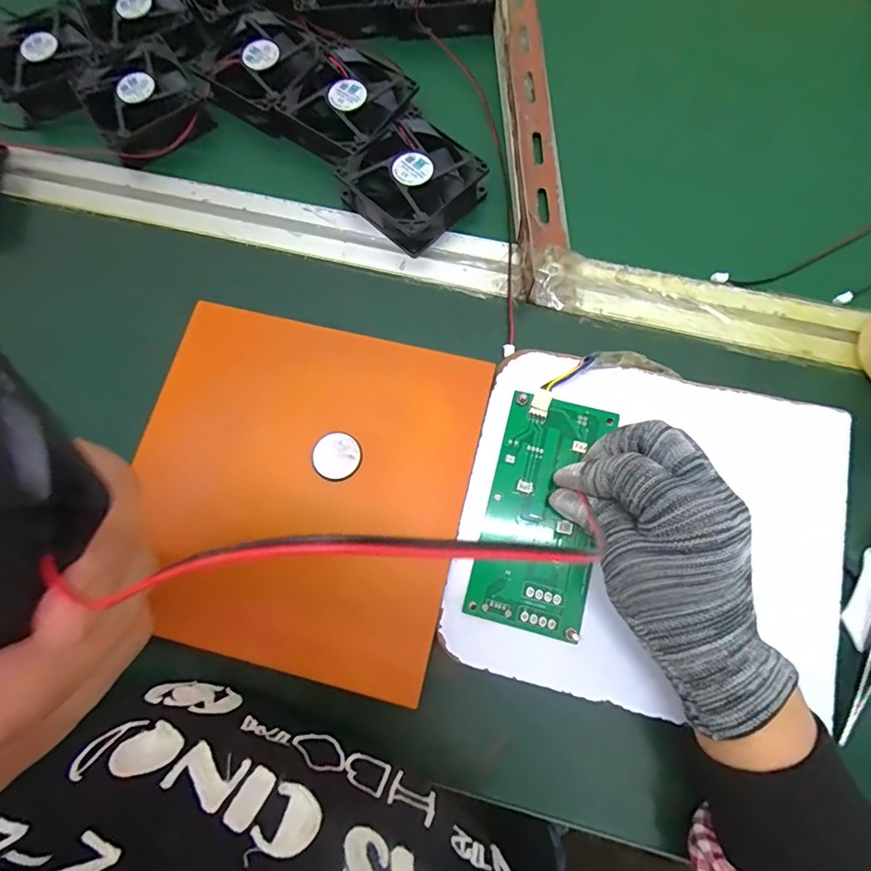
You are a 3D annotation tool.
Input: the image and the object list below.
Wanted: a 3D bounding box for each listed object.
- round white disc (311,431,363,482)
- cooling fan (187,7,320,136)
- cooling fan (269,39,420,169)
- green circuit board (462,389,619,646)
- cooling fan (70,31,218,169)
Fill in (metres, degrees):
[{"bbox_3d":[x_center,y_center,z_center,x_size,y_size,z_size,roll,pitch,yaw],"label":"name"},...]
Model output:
[{"bbox_3d":[-0.059,0.013,0.285,0.028,0.004,0.029,0,85,-5],"label":"round white disc"},{"bbox_3d":[-0.135,-0.286,0.364,0.084,0.021,0.084,35,77,11],"label":"cooling fan"},{"bbox_3d":[-0.068,-0.247,0.353,0.083,0.020,0.084,35,77,11],"label":"cooling fan"},{"bbox_3d":[0.061,0.043,0.277,0.064,0.007,0.135,9,77,4],"label":"green circuit board"},{"bbox_3d":[-0.225,-0.259,0.360,0.076,0.019,0.087,-32,75,-8],"label":"cooling fan"}]

